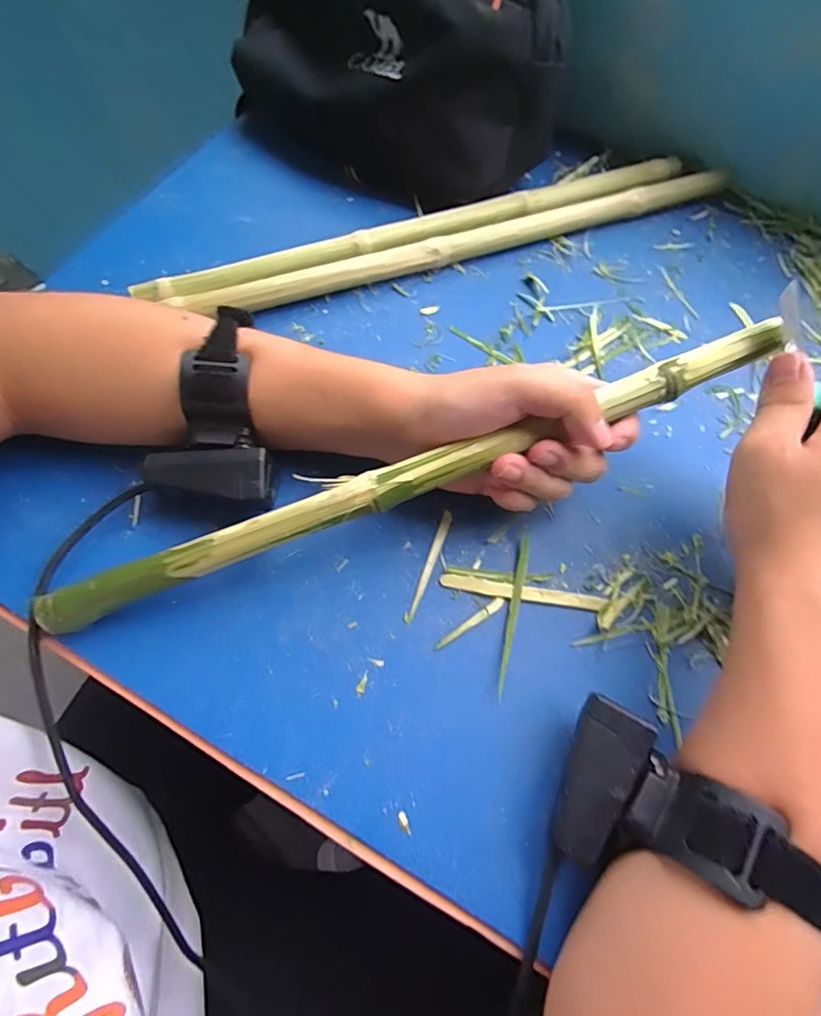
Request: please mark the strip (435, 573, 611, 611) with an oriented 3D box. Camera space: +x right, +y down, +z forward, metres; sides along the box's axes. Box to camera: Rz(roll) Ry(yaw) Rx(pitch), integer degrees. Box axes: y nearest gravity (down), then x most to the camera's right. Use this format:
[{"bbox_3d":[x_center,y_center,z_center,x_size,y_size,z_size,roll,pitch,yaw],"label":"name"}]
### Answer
[{"bbox_3d":[0.067,0.050,0.295,0.098,0.004,0.009,8,67,2],"label":"strip"}]

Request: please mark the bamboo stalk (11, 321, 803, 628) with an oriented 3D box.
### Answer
[{"bbox_3d":[0.005,-0.018,0.265,0.413,0.014,0.018,-21,69,-2],"label":"bamboo stalk"}]

